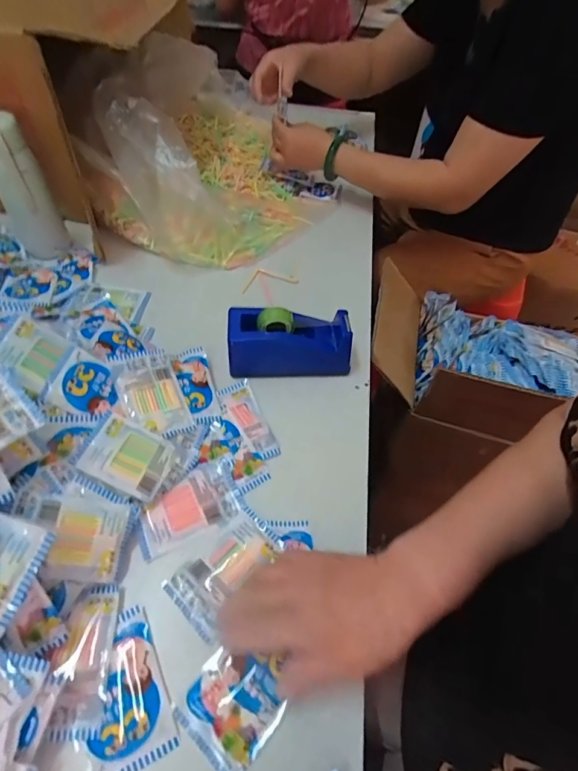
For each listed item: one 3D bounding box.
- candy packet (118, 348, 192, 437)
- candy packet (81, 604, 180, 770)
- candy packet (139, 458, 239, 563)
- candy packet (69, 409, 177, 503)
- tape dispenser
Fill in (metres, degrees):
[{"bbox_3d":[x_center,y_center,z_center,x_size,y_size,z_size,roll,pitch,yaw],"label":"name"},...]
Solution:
[{"bbox_3d":[-0.146,0.007,0.455,0.063,0.007,0.092,-14,71,-30],"label":"candy packet"},{"bbox_3d":[-0.130,0.235,0.327,0.062,0.007,0.101,-20,56,-19],"label":"candy packet"},{"bbox_3d":[-0.098,0.122,0.420,0.107,0.018,0.058,-29,59,-24],"label":"candy packet"},{"bbox_3d":[-0.155,0.066,0.408,0.077,0.005,0.064,28,51,-9],"label":"candy packet"},{"bbox_3d":[0.001,-0.055,0.512,0.143,0.067,0.056,-2,52,-6],"label":"tape dispenser"}]

